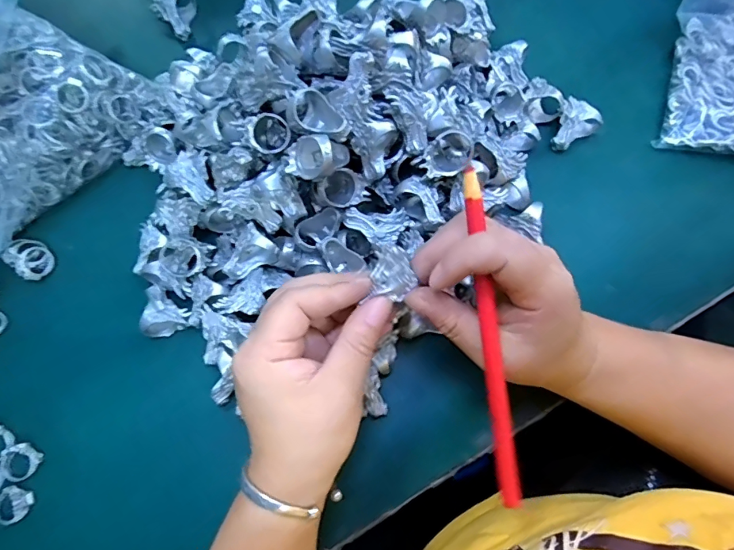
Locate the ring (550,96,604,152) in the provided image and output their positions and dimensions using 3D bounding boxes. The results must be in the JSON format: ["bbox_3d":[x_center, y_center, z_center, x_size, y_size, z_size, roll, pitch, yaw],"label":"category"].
[{"bbox_3d":[0.158,-0.114,0.342,0.029,0.023,0.033,40,78,12],"label":"ring"}]

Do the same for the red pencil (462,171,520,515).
[{"bbox_3d":[0.061,0.032,0.222,0.010,0.007,0.168,-8,95,-1],"label":"red pencil"}]

